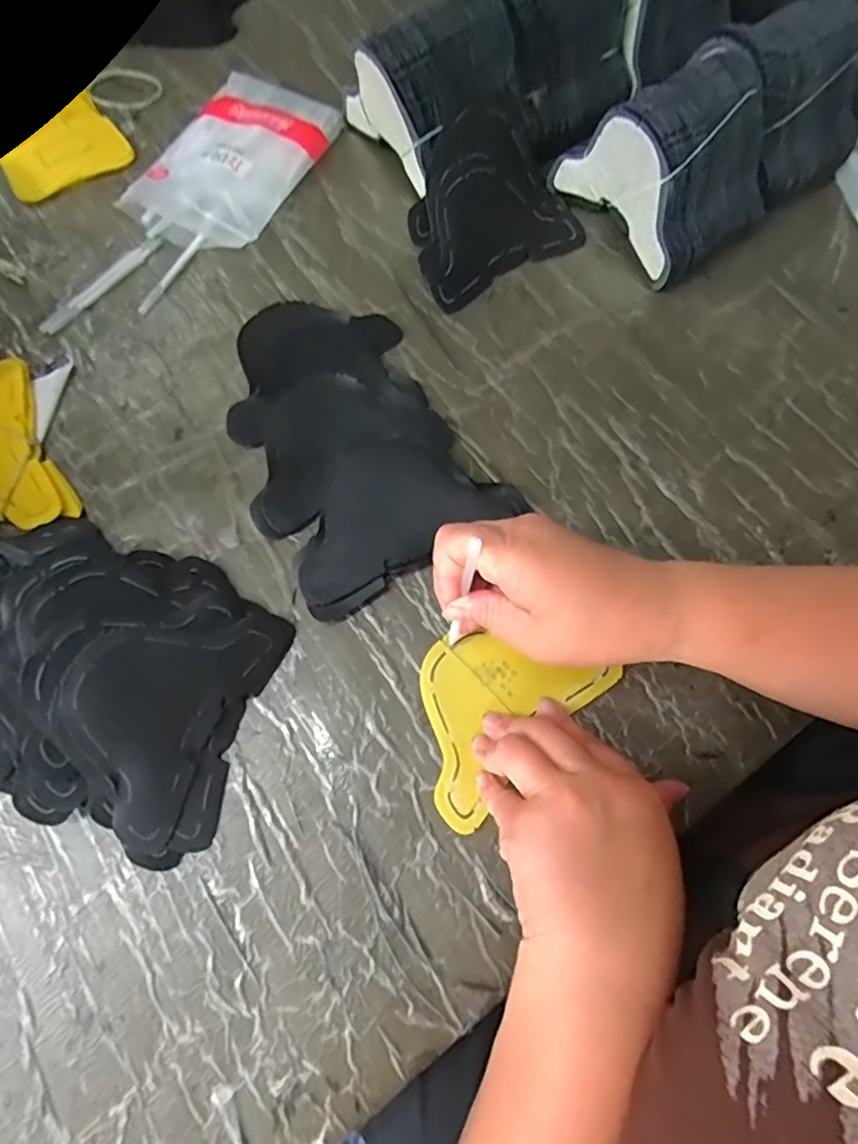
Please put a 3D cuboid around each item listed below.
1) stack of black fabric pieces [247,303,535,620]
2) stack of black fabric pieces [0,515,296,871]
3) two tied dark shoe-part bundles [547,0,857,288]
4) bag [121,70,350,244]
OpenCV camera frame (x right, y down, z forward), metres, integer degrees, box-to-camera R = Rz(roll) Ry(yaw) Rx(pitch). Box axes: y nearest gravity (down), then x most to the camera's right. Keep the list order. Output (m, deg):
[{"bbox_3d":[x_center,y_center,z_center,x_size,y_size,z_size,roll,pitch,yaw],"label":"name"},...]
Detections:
[{"bbox_3d":[-0.051,-0.102,0.410,0.144,0.020,0.232,-23,73,-9],"label":"stack of black fabric pieces"},{"bbox_3d":[-0.203,0.049,0.336,0.217,0.046,0.161,19,72,5],"label":"stack of black fabric pieces"},{"bbox_3d":[0.223,-0.342,0.454,0.206,0.110,0.132,-36,76,-13],"label":"two tied dark shoe-part bundles"},{"bbox_3d":[-0.160,-0.340,0.491,0.114,0.028,0.176,27,72,8],"label":"bag"}]

